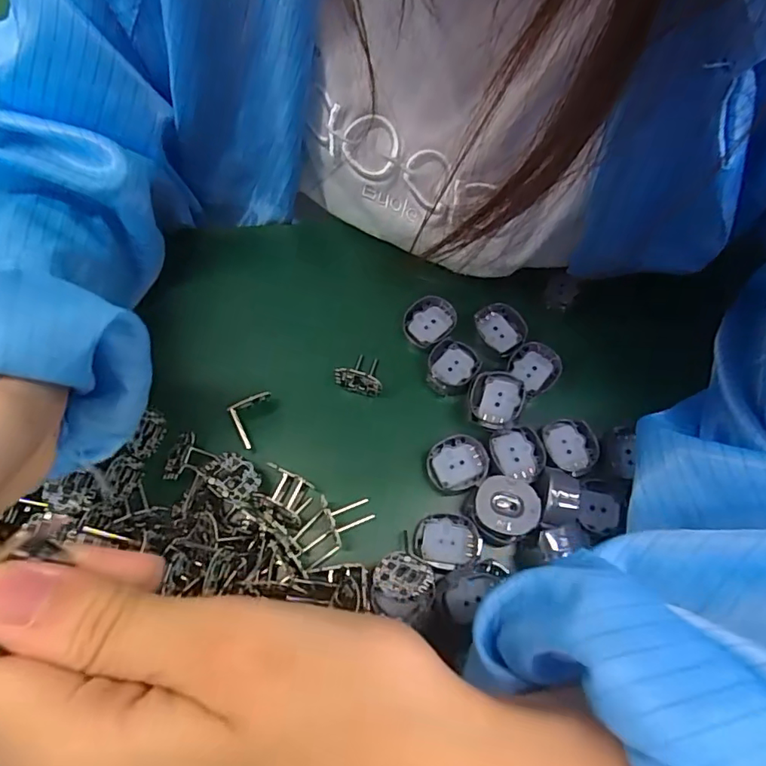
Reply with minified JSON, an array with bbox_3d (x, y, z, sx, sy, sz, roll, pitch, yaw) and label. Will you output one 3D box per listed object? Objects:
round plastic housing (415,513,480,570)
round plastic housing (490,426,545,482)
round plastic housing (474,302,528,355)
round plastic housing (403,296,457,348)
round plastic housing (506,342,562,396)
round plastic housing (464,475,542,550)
[{"bbox_3d":[0.028,0.072,0.240,0.028,0.014,0.024,9,68,2],"label":"round plastic housing"},{"bbox_3d":[0.065,0.034,0.254,0.022,0.009,0.027,-16,69,-8],"label":"round plastic housing"},{"bbox_3d":[0.063,-0.029,0.279,0.021,0.009,0.028,-21,70,-9],"label":"round plastic housing"},{"bbox_3d":[0.024,-0.033,0.280,0.025,0.006,0.028,37,72,12],"label":"round plastic housing"},{"bbox_3d":[0.079,-0.009,0.272,0.026,0.006,0.025,0,68,-1],"label":"round plastic housing"},{"bbox_3d":[0.054,0.057,0.238,0.029,0.016,0.030,0,68,-1],"label":"round plastic housing"}]

